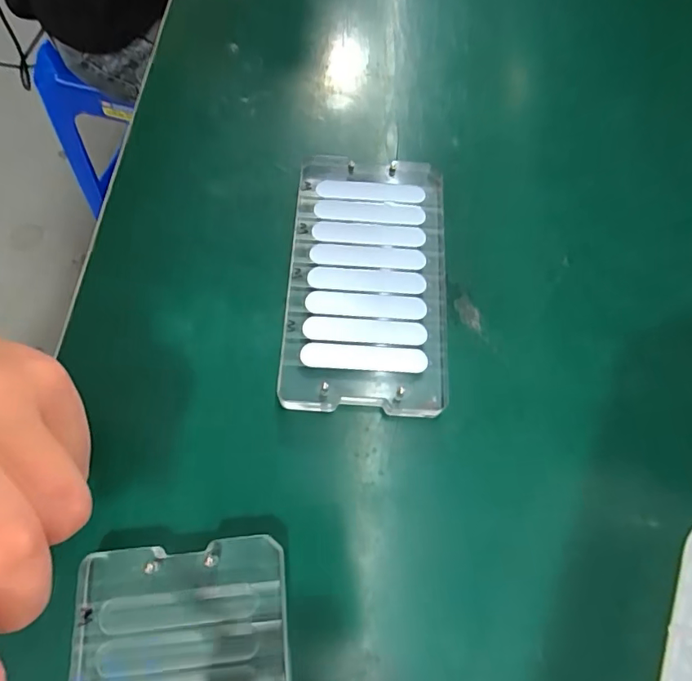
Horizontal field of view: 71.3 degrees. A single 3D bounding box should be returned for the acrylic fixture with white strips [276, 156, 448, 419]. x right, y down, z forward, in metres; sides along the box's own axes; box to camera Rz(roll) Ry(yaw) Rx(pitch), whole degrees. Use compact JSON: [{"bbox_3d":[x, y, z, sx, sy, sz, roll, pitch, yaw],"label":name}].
[{"bbox_3d":[0.010,-0.030,0.216,0.068,0.013,0.122,4,68,-1],"label":"acrylic fixture with white strips"}]

